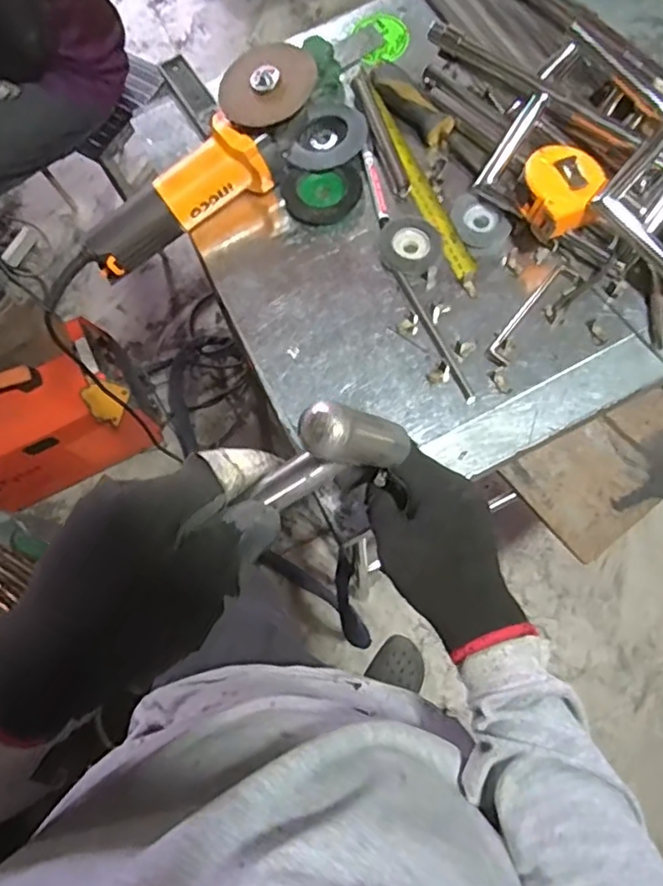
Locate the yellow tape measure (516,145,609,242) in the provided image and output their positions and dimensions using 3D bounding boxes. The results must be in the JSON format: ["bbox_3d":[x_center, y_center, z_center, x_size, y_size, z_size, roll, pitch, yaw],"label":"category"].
[{"bbox_3d":[0.213,-0.238,0.573,0.074,0.027,0.073,-33,75,-4],"label":"yellow tape measure"}]

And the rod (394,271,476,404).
[{"bbox_3d":[0.100,-0.106,0.600,0.010,0.004,0.156,-25,74,-2],"label":"rod"}]

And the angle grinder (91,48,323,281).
[{"bbox_3d":[-0.128,-0.275,0.625,0.289,0.081,0.081,-42,75,10],"label":"angle grinder"}]

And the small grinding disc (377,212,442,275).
[{"bbox_3d":[0.081,-0.203,0.627,0.065,0.008,0.062,-1,75,5],"label":"small grinding disc"}]

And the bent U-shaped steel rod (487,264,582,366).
[{"bbox_3d":[0.196,-0.126,0.595,0.026,0.010,0.124,39,82,14],"label":"bent U-shaped steel rod"}]

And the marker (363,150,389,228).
[{"bbox_3d":[0.048,-0.268,0.642,0.013,0.009,0.089,-13,74,2],"label":"marker"}]

